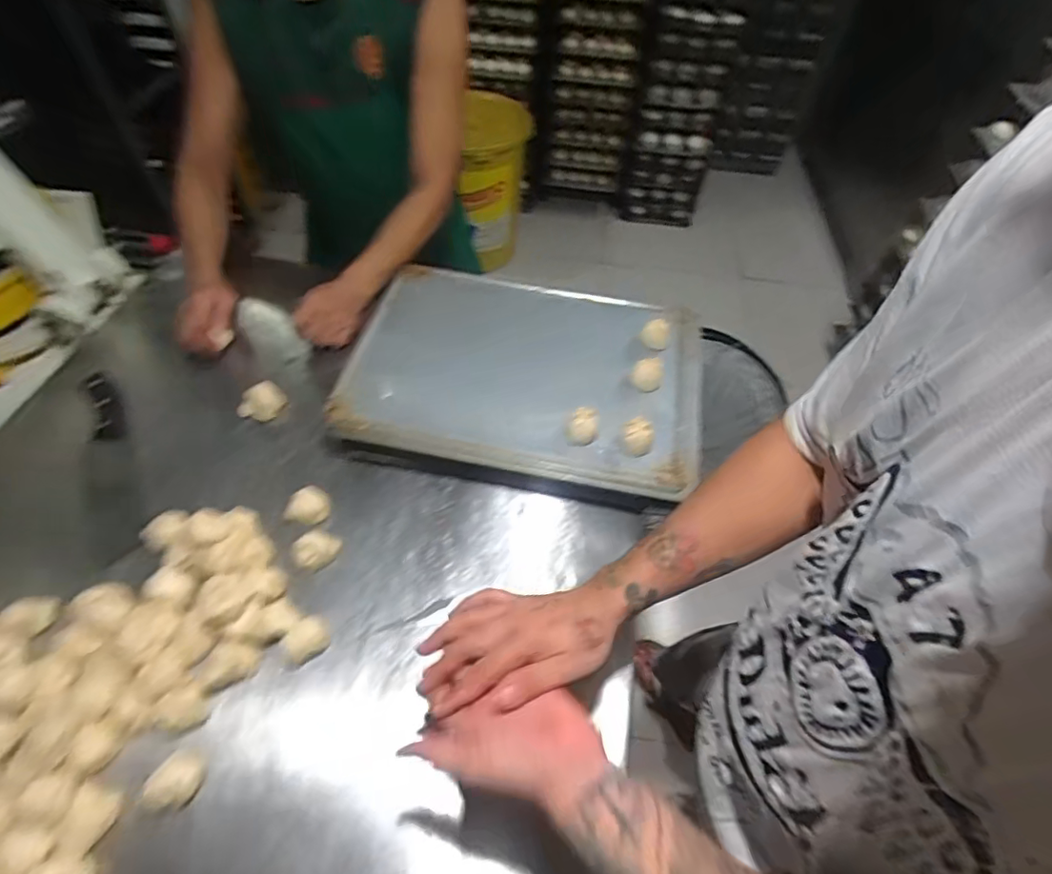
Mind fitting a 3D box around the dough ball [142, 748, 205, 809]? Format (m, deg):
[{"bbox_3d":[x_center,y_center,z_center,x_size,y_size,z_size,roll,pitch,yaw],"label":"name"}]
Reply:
[{"bbox_3d":[-0.313,0.309,0.489,0.042,0.028,0.045,1,54,-2],"label":"dough ball"}]

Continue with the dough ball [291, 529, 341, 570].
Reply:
[{"bbox_3d":[-0.245,0.130,0.633,0.054,0.029,0.038,-29,60,-21],"label":"dough ball"}]

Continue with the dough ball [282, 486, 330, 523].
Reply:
[{"bbox_3d":[-0.268,0.087,0.667,0.050,0.031,0.042,-10,55,-10],"label":"dough ball"}]

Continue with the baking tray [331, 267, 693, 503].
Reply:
[{"bbox_3d":[0.003,-0.102,0.749,0.467,0.049,0.330,12,54,3],"label":"baking tray"}]

